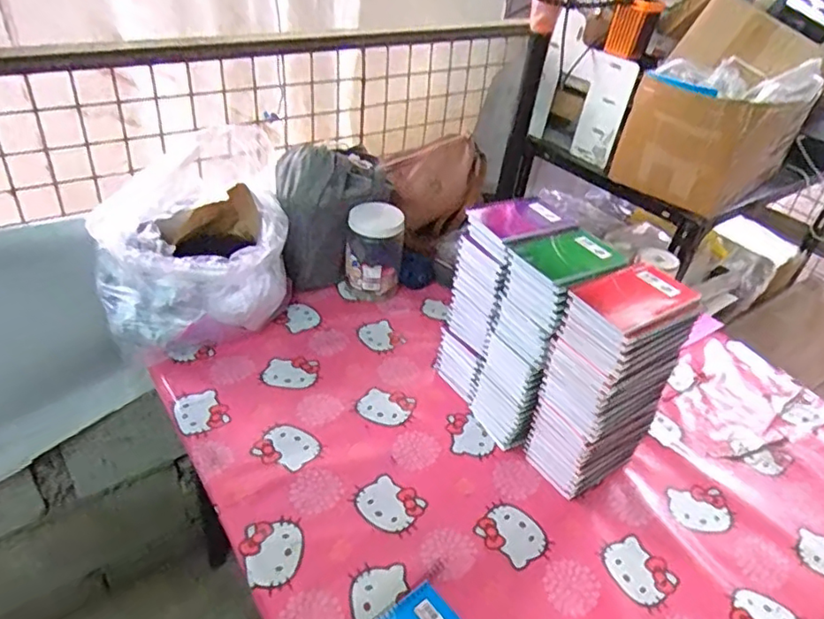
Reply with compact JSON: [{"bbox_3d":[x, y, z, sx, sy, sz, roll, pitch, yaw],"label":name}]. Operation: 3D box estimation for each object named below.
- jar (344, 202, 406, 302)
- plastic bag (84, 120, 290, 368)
[{"bbox_3d":[-0.069,-0.100,1.084,0.101,0.164,0.090,4,36,-4],"label":"jar"},{"bbox_3d":[-0.356,-0.112,0.976,0.304,0.248,0.269,-11,39,-23],"label":"plastic bag"}]

